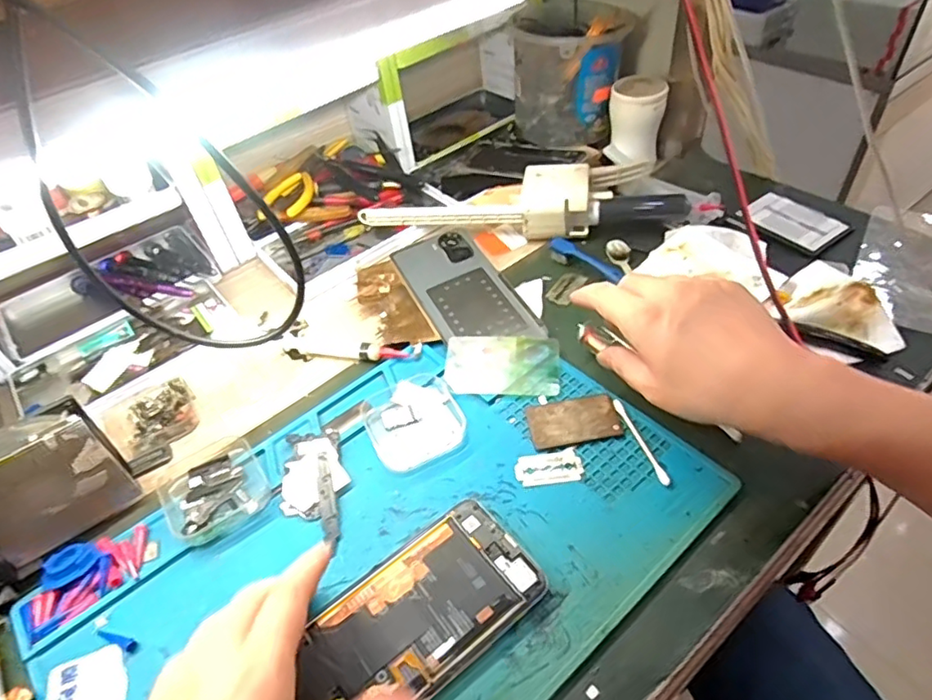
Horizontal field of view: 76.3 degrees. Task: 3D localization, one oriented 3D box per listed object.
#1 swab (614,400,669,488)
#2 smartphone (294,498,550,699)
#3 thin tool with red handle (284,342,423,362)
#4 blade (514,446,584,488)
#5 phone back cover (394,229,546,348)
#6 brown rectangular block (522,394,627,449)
[{"bbox_3d":[0.116,0.060,0.395,0.006,0.004,0.070,-16,47,-8],"label":"swab"},{"bbox_3d":[-0.027,0.147,0.328,0.135,0.009,0.075,-33,51,-22],"label":"smartphone"},{"bbox_3d":[-0.093,0.000,0.477,0.116,0.007,0.017,2,47,9],"label":"thin tool with red handle"},{"bbox_3d":[0.054,0.077,0.388,0.043,0.004,0.024,-10,46,-2],"label":"blade"},{"bbox_3d":[-0.005,-0.053,0.509,0.074,0.011,0.164,-23,48,-14],"label":"phone back cover"},{"bbox_3d":[0.074,0.048,0.411,0.060,0.004,0.036,-10,46,-2],"label":"brown rectangular block"}]

